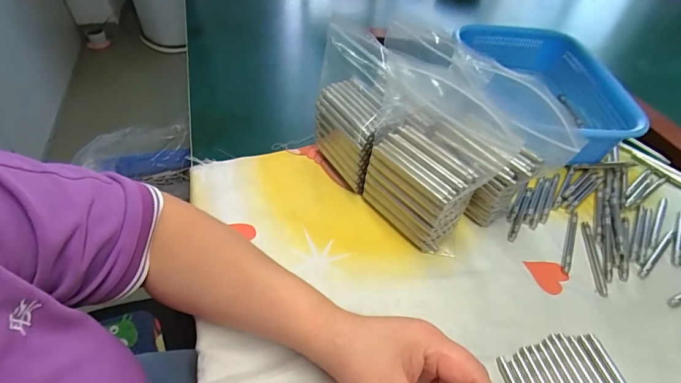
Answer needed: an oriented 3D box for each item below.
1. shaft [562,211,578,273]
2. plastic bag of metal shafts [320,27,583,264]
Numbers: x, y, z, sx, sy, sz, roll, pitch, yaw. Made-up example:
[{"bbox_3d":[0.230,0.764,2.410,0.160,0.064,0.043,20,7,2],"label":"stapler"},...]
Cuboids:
[{"bbox_3d":[0.250,0.053,0.399,0.009,0.004,0.090,25,50,18],"label":"shaft"},{"bbox_3d":[0.094,-0.065,0.399,0.151,0.146,0.252,-31,56,-28],"label":"plastic bag of metal shafts"}]

